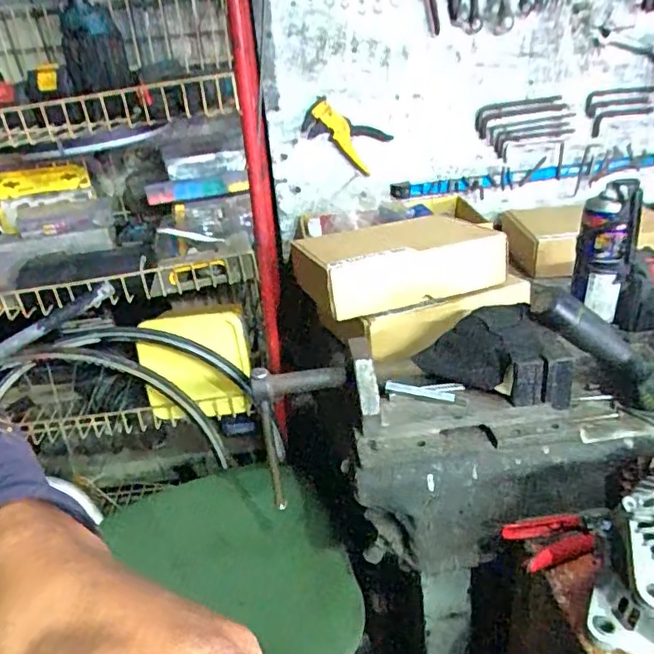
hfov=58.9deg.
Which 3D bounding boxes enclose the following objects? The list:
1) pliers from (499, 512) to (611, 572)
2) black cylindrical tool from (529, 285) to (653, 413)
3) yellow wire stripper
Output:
[{"bbox_3d":[0.260,0.225,0.626,0.124,0.019,0.053,-10,27,-8],"label":"pliers"},{"bbox_3d":[0.337,0.021,0.701,0.196,0.055,0.064,41,40,6],"label":"black cylindrical tool"},{"bbox_3d":[0.038,-0.368,1.120,0.164,0.134,0.025,-4,27,2],"label":"yellow wire stripper"}]

